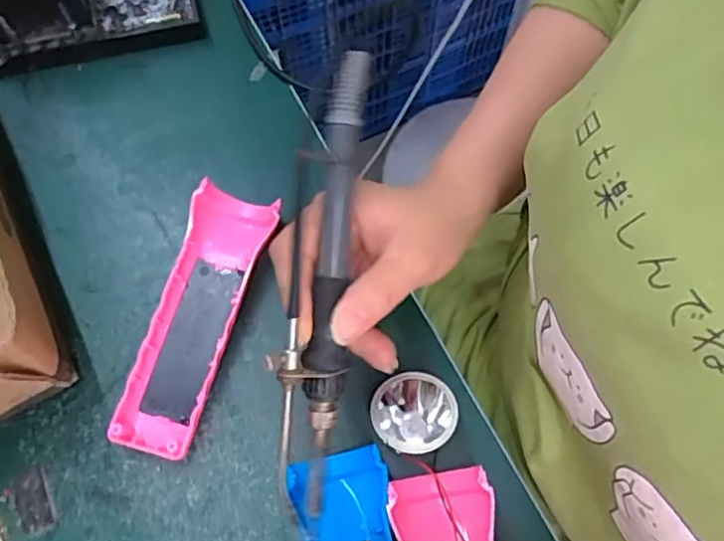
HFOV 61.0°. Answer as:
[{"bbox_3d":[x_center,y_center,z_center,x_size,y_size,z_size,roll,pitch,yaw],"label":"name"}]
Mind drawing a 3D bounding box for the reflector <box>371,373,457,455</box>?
[{"bbox_3d":[0.027,0.075,0.328,0.041,0.029,0.046,39,74,13],"label":"reflector"}]

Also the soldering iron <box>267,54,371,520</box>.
[{"bbox_3d":[-0.019,0.008,0.257,0.029,0.018,0.194,5,95,-1],"label":"soldering iron"}]

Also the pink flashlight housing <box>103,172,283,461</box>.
[{"bbox_3d":[-0.093,0.024,0.351,0.045,0.032,0.156,14,70,5],"label":"pink flashlight housing"}]

